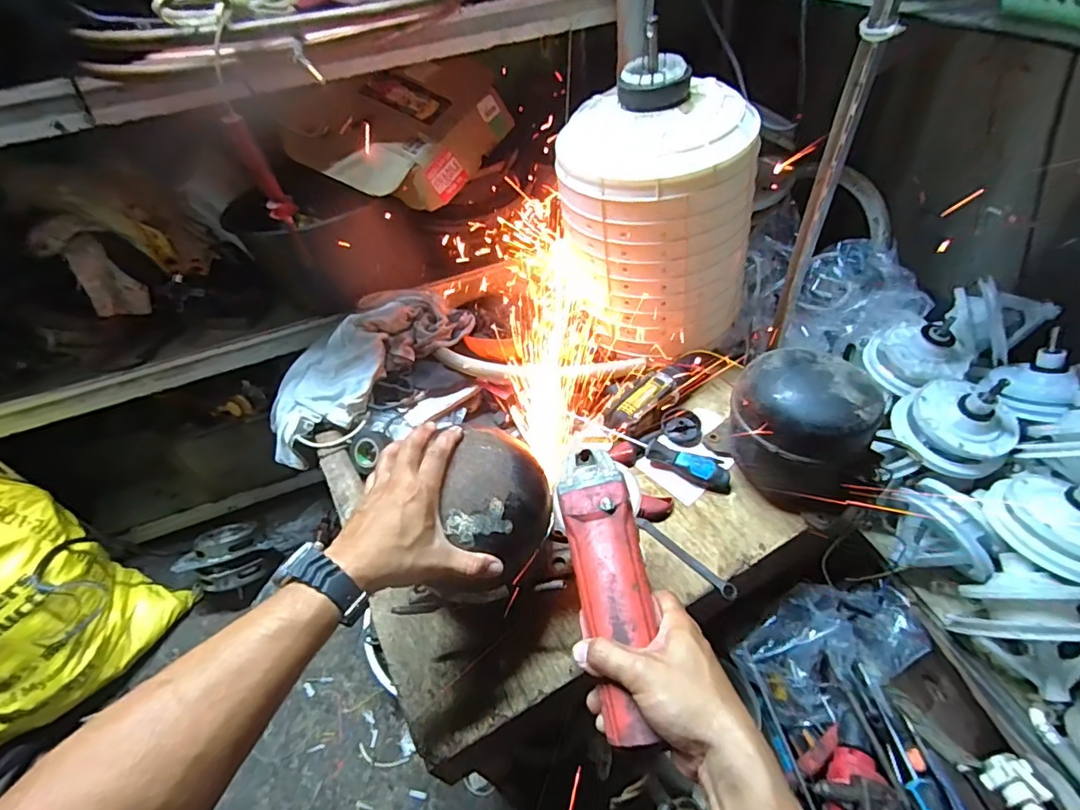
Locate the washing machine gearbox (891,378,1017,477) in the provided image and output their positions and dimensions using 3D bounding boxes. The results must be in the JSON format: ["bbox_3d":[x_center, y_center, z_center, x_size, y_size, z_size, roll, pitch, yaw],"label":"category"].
[{"bbox_3d":[0.584,0.015,0.730,0.115,0.127,0.119,-3,46,3],"label":"washing machine gearbox"}]

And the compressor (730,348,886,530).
[{"bbox_3d":[0.309,0.033,0.627,0.155,0.159,0.126,4,47,10],"label":"compressor"}]

